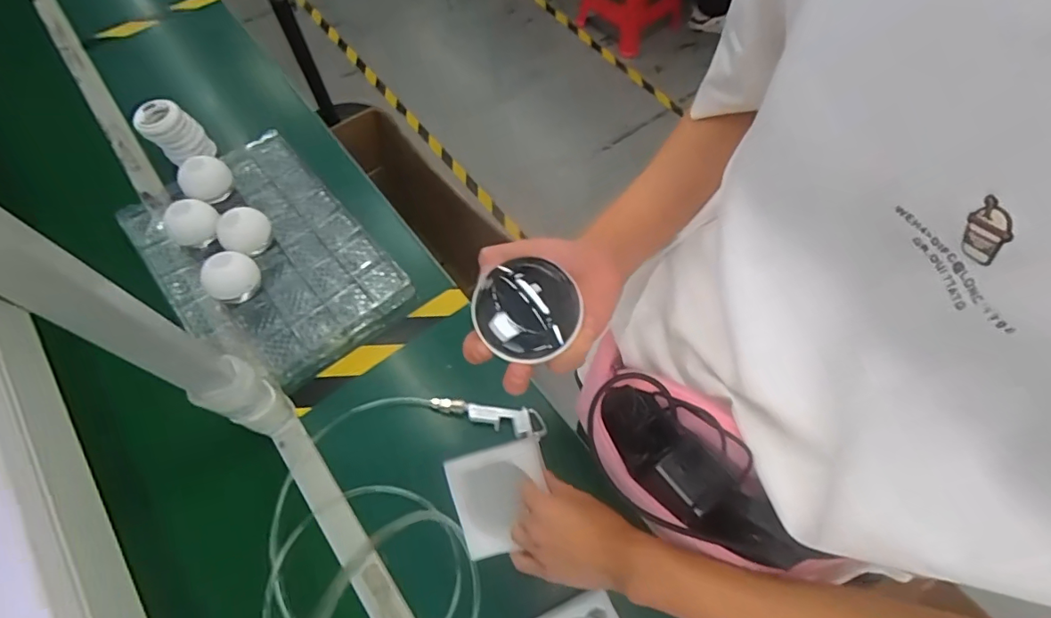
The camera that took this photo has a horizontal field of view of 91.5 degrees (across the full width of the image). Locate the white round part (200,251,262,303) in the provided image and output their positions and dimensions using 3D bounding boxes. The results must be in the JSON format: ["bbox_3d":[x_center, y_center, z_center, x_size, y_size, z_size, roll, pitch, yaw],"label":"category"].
[{"bbox_3d":[-0.451,-0.045,0.793,0.067,0.067,0.079,35,68,16],"label":"white round part"}]

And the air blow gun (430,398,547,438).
[{"bbox_3d":[-0.053,0.153,0.729,0.164,0.017,0.039,7,63,3],"label":"air blow gun"}]

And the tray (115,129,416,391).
[{"bbox_3d":[-0.437,-0.091,0.846,0.299,0.034,0.455,-38,69,-17],"label":"tray"}]

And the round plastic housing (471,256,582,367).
[{"bbox_3d":[0.001,-0.002,0.361,0.073,0.034,0.065,-19,65,-9],"label":"round plastic housing"}]

